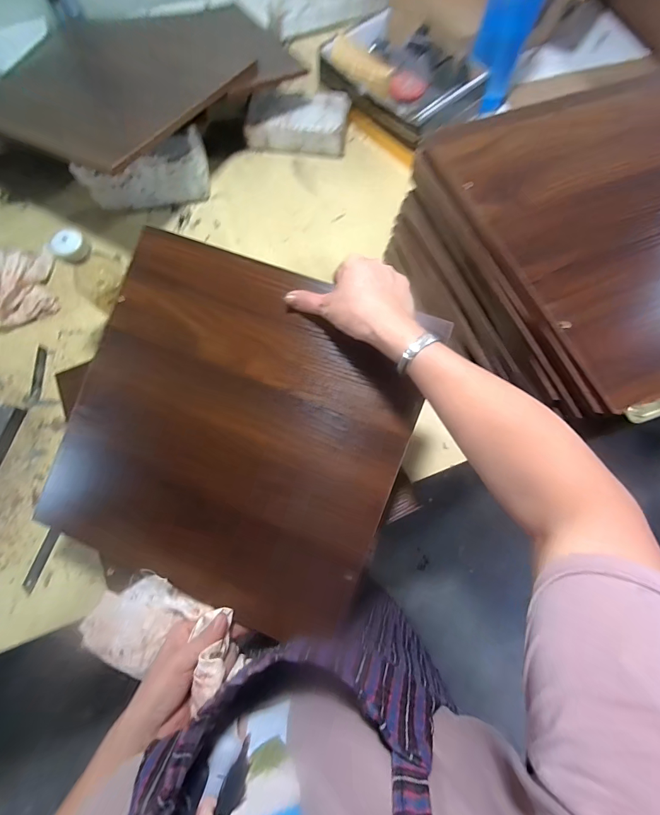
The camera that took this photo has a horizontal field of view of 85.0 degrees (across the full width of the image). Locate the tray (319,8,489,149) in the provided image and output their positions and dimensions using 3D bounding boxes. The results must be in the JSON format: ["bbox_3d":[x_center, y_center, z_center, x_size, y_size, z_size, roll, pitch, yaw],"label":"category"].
[{"bbox_3d":[0.151,-0.691,0.744,0.257,0.076,0.295,-38,76,-12],"label":"tray"}]

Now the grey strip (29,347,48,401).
[{"bbox_3d":[-0.480,-0.056,0.595,0.015,0.004,0.091,3,79,-16],"label":"grey strip"}]

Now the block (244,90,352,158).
[{"bbox_3d":[-0.065,-0.588,0.740,0.201,0.059,0.111,2,72,0],"label":"block"}]

